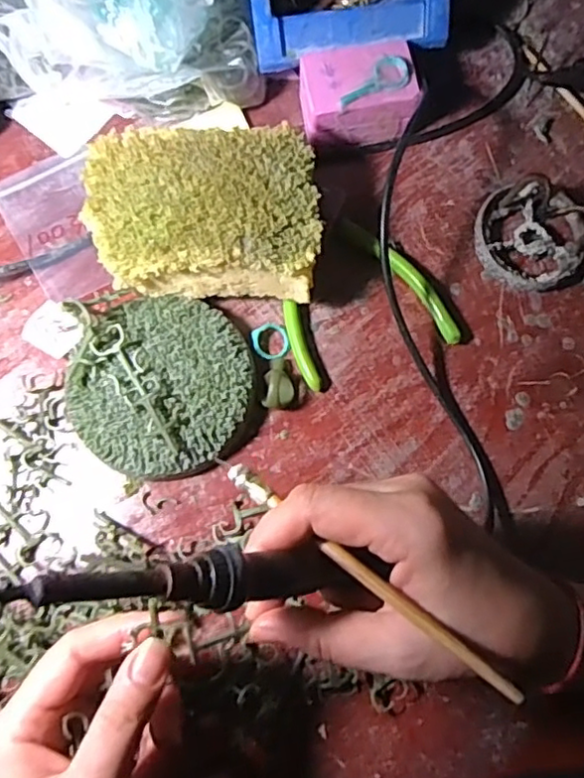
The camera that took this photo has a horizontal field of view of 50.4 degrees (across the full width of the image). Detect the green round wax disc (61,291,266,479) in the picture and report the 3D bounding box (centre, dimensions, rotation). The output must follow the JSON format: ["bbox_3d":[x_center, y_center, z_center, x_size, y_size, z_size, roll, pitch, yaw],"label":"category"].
[{"bbox_3d":[-0.071,0.000,0.354,0.100,0.030,0.101,0,75,1],"label":"green round wax disc"}]

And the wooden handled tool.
[{"bbox_3d":[0.024,0.070,0.246,0.147,0.004,0.008,34,78,26],"label":"wooden handled tool"}]

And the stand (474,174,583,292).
[{"bbox_3d":[0.150,-0.097,0.385,0.067,0.019,0.070,0,75,1],"label":"stand"}]

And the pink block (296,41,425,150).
[{"bbox_3d":[0.040,-0.188,0.398,0.072,0.041,0.052,-12,75,-2],"label":"pink block"}]

